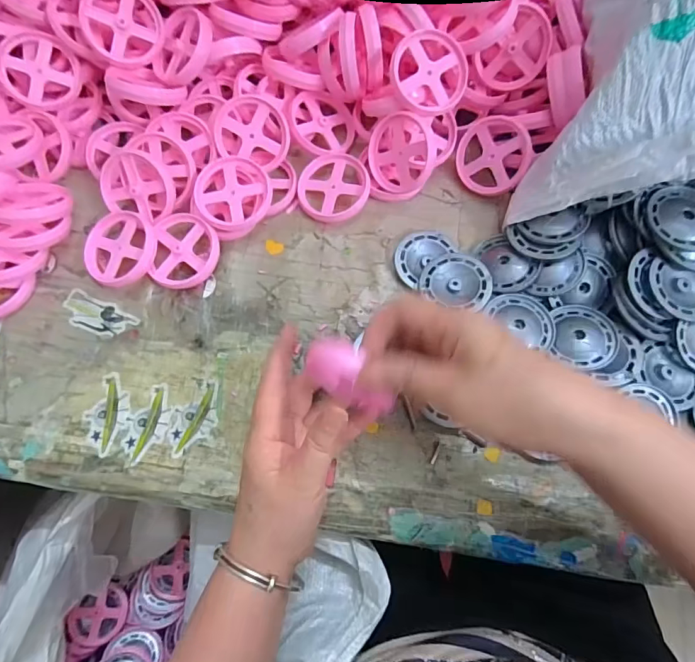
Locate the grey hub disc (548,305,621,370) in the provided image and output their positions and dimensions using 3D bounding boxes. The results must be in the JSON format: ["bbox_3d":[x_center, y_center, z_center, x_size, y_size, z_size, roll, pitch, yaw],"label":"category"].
[{"bbox_3d":[0.187,0.004,0.356,0.047,0.008,0.053,10,71,3],"label":"grey hub disc"}]

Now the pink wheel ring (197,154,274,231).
[{"bbox_3d":[-0.098,-0.120,0.385,0.060,0.012,0.067,-24,73,-8],"label":"pink wheel ring"}]

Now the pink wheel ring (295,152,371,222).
[{"bbox_3d":[-0.012,-0.130,0.405,0.063,0.014,0.062,0,71,-1],"label":"pink wheel ring"}]

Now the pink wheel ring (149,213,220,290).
[{"bbox_3d":[-0.135,-0.068,0.380,0.054,0.015,0.065,3,71,0],"label":"pink wheel ring"}]

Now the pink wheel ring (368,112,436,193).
[{"bbox_3d":[0.046,-0.151,0.387,0.063,0.063,0.009,24,37,34],"label":"pink wheel ring"}]

